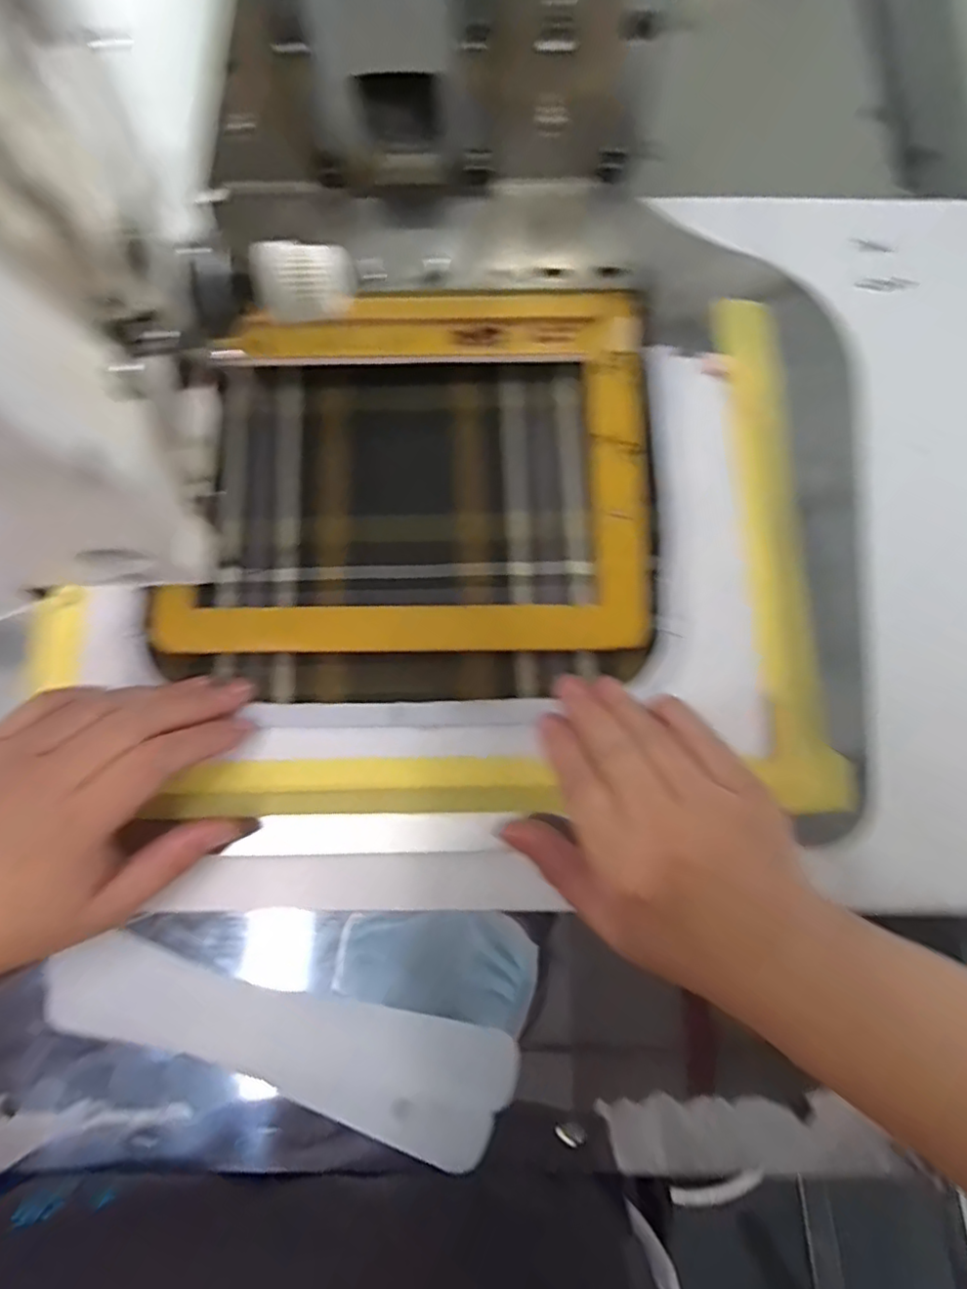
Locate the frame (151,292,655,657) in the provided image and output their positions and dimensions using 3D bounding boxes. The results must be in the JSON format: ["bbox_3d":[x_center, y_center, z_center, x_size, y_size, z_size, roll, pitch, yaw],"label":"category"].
[{"bbox_3d":[-0.035,-0.080,0.293,0.219,0.028,0.168,-1,78,1],"label":"frame"}]

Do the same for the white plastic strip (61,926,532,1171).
[{"bbox_3d":[-0.084,0.165,0.260,0.190,0.009,0.048,14,84,3],"label":"white plastic strip"}]

